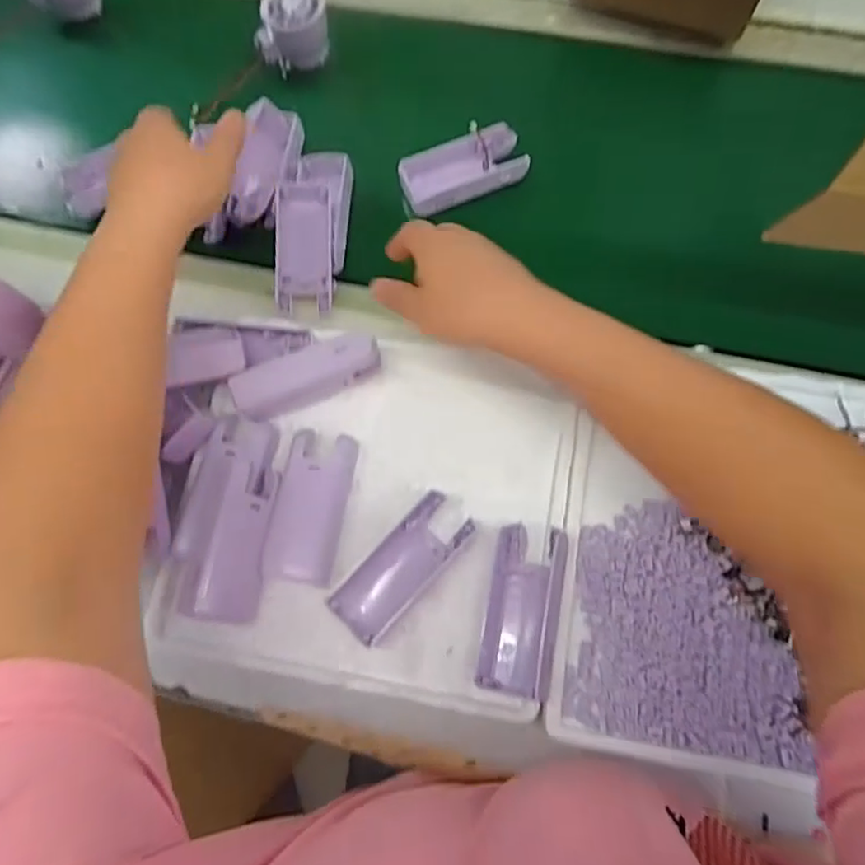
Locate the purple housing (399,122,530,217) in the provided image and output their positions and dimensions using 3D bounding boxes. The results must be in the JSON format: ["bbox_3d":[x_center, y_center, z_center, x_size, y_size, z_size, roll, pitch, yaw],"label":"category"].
[{"bbox_3d":[0.027,-0.230,0.553,0.109,0.020,0.052,-21,72,-5],"label":"purple housing"}]

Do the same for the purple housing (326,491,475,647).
[{"bbox_3d":[-0.021,0.091,0.431,0.041,0.016,0.106,41,77,14],"label":"purple housing"}]

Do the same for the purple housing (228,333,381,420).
[{"bbox_3d":[-0.090,-0.039,0.463,0.106,0.042,0.029,-24,72,-6],"label":"purple housing"}]

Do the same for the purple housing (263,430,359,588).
[{"bbox_3d":[-0.087,0.051,0.441,0.047,0.019,0.104,10,72,5],"label":"purple housing"}]

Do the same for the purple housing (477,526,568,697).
[{"bbox_3d":[0.062,0.116,0.415,0.049,0.027,0.107,10,72,5],"label":"purple housing"}]

